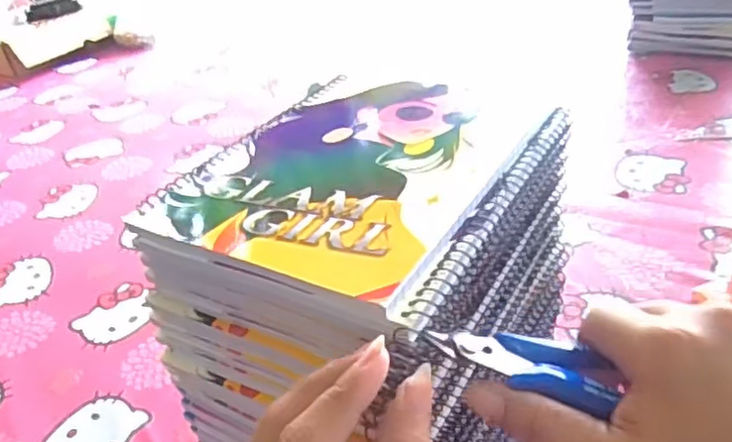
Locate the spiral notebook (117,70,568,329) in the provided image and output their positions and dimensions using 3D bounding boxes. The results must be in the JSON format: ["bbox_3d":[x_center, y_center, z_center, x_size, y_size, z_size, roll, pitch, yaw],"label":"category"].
[{"bbox_3d":[-0.001,-0.029,0.348,0.162,0.011,0.189,14,39,30],"label":"spiral notebook"}]

